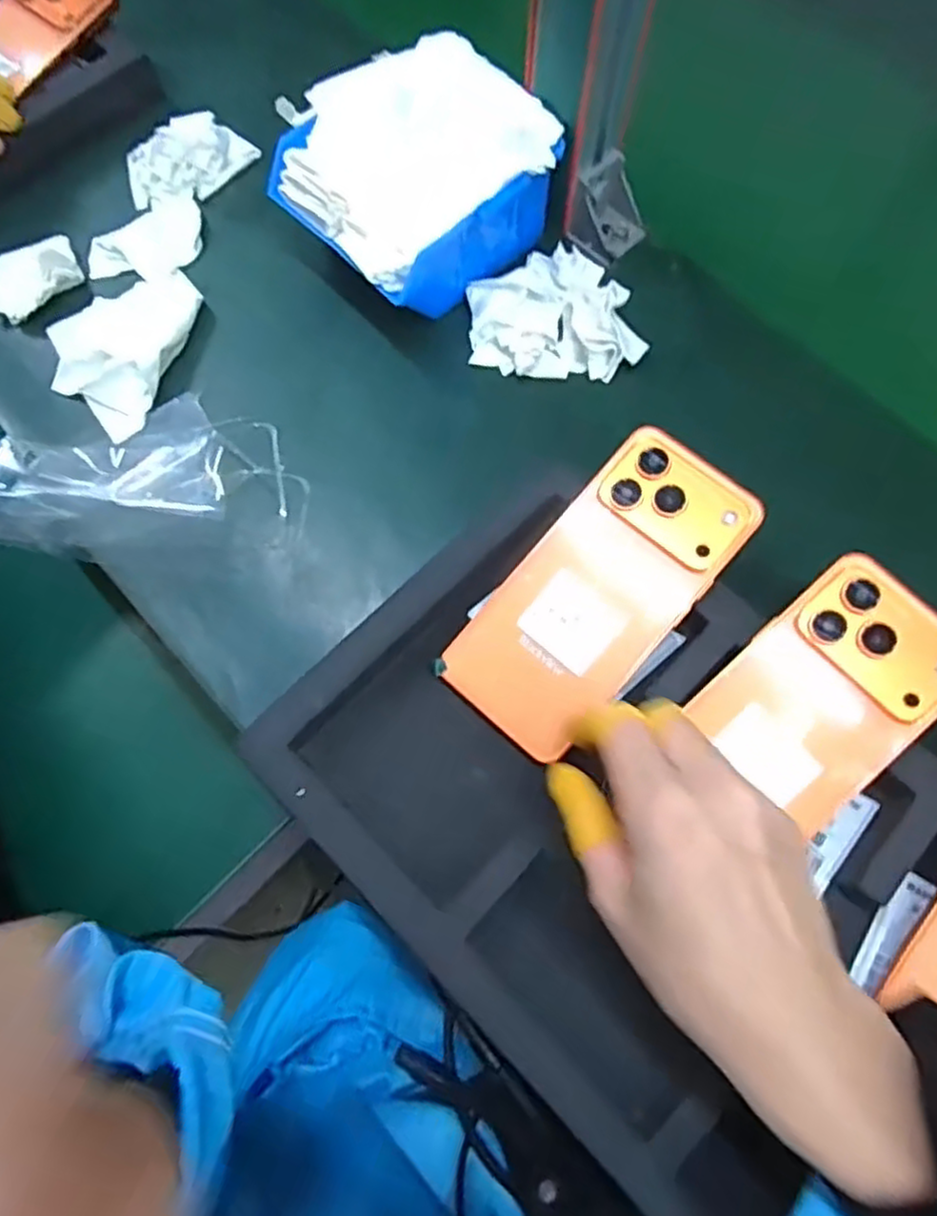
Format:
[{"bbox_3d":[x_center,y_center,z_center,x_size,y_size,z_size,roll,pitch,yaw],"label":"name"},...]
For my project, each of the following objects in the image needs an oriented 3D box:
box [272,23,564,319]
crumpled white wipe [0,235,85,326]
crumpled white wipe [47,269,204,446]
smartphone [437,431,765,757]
[{"bbox_3d":[-0.035,-0.259,0.432,0.138,0.075,0.143,-41,75,-14],"label":"box"},{"bbox_3d":[-0.281,-0.213,0.454,0.063,0.014,0.042,-35,73,-13],"label":"crumpled white wipe"},{"bbox_3d":[-0.219,-0.167,0.438,0.082,0.021,0.116,16,70,6],"label":"crumpled white wipe"},{"bbox_3d":[0.063,-0.008,0.347,0.076,0.007,0.161,42,90,14],"label":"smartphone"}]

